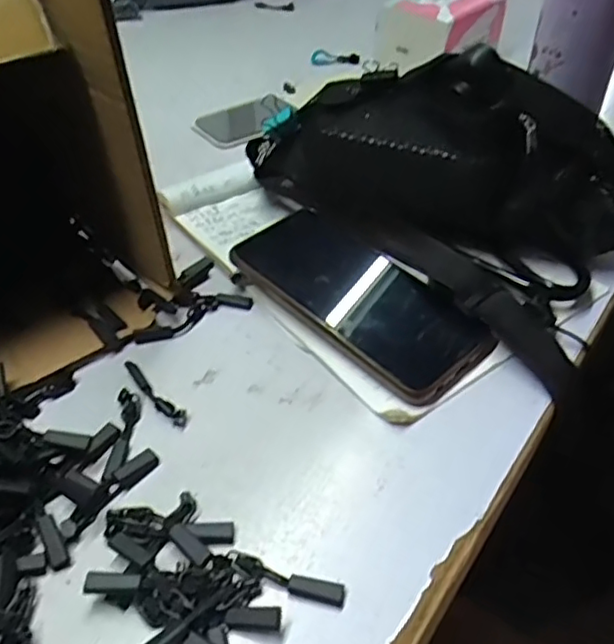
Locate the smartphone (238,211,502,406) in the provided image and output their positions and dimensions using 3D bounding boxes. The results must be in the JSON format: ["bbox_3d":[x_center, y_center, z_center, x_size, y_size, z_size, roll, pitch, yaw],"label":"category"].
[{"bbox_3d":[0.031,-0.018,0.390,0.163,0.012,0.074,37,57,28],"label":"smartphone"}]

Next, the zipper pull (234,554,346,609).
[{"bbox_3d":[-0.008,0.112,0.274,0.049,0.004,0.010,13,45,12],"label":"zipper pull"}]

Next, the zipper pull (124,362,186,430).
[{"bbox_3d":[-0.086,0.040,0.353,0.058,0.004,0.010,34,52,30],"label":"zipper pull"}]

